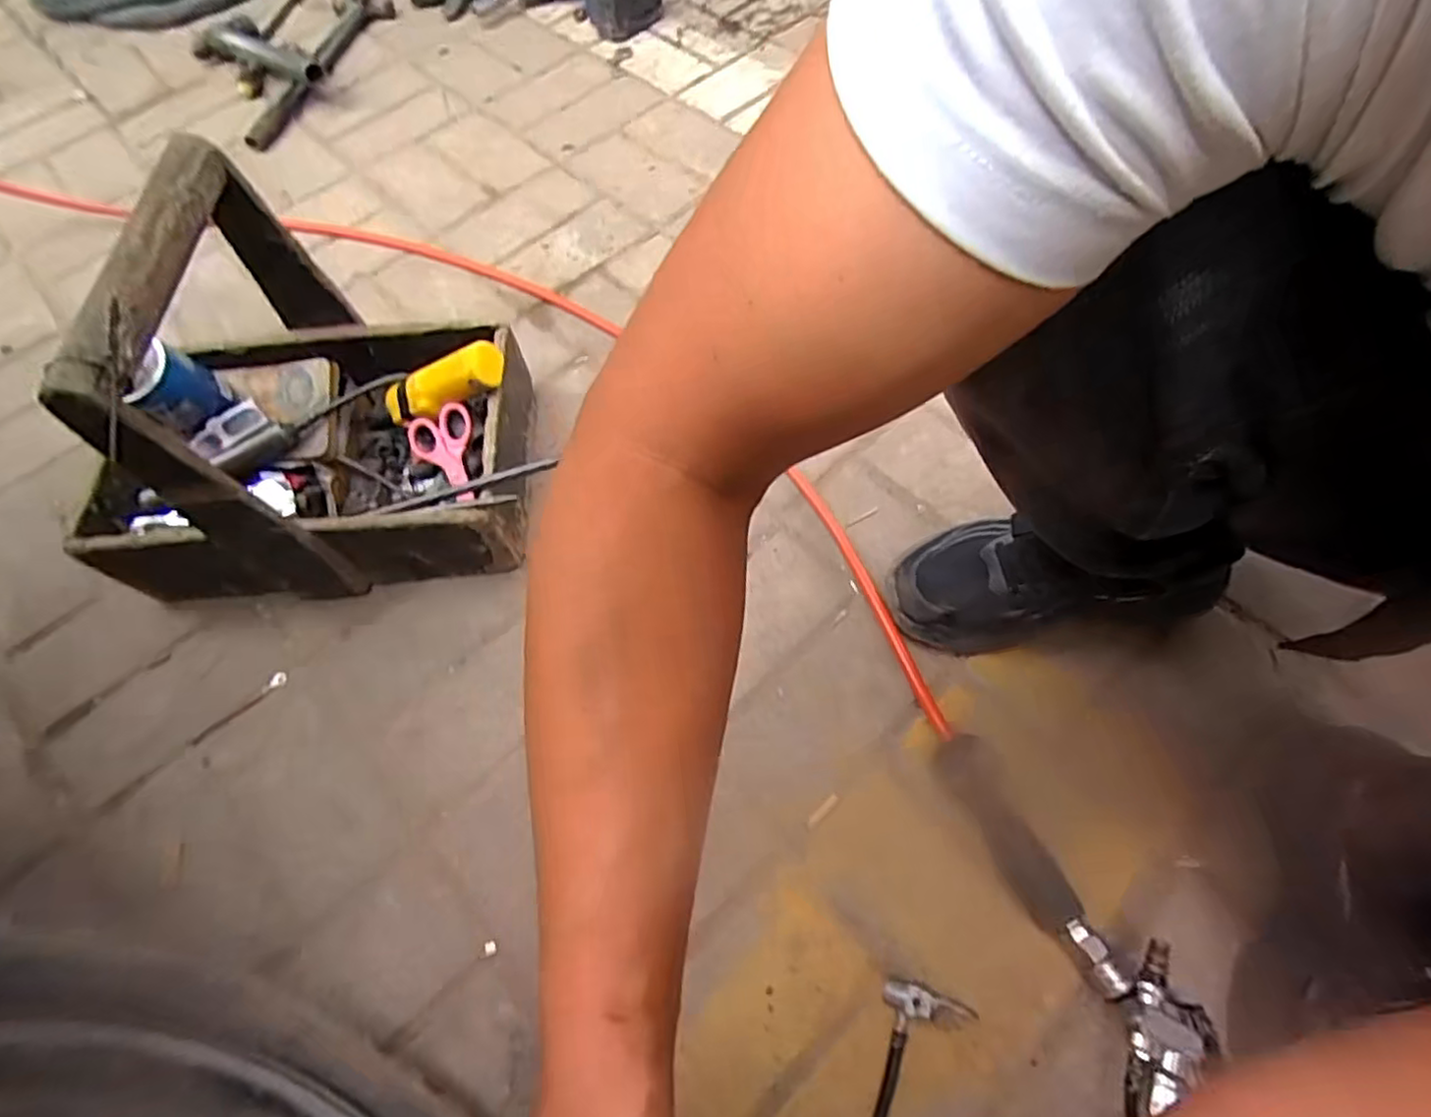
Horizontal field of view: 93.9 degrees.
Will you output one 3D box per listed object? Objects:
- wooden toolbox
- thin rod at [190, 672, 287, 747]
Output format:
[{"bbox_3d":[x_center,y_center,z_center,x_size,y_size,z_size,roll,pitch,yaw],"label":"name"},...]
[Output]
[{"bbox_3d":[-0.357,-0.135,0.550,0.345,0.283,0.242,-9,63,-1],"label":"wooden toolbox"},{"bbox_3d":[-0.413,0.131,0.579,0.089,0.005,0.013,-40,67,-16],"label":"thin rod"}]

